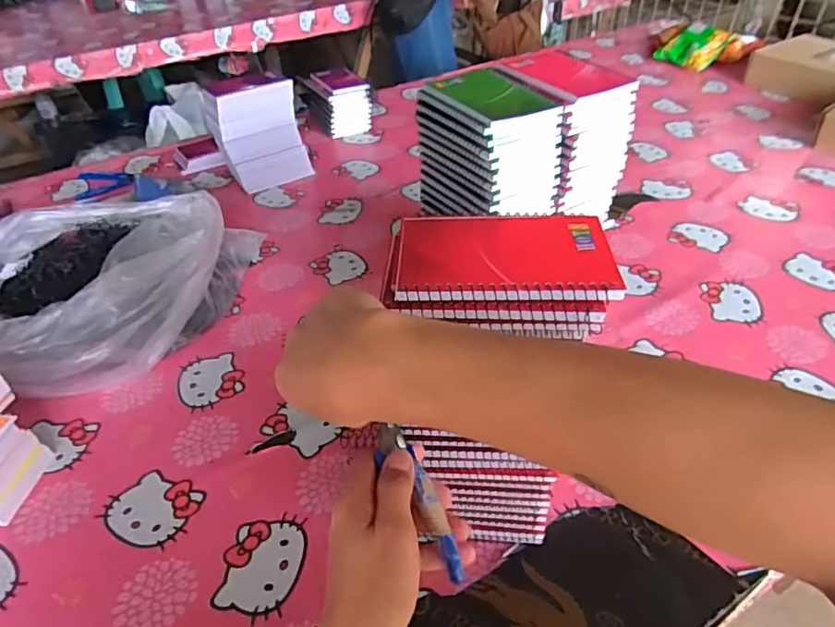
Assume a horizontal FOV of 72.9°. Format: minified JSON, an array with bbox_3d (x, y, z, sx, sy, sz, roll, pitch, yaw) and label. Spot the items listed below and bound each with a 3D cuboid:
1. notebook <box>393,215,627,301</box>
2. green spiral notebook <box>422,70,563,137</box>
[{"bbox_3d":[0.053,-0.038,0.351,0.130,0.007,0.086,0,40,5],"label":"notebook"},{"bbox_3d":[0.069,-0.208,0.550,0.085,0.016,0.119,-21,44,-19],"label":"green spiral notebook"}]

